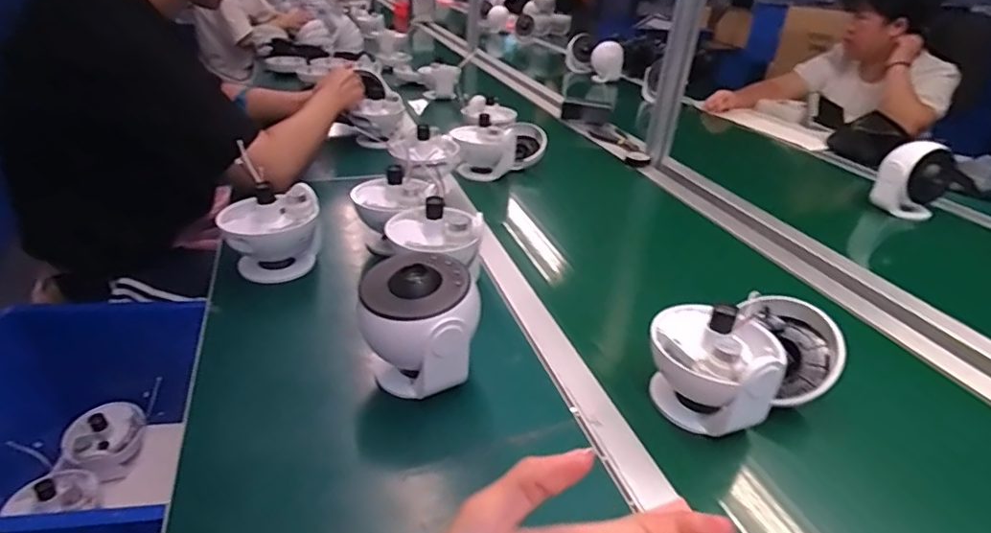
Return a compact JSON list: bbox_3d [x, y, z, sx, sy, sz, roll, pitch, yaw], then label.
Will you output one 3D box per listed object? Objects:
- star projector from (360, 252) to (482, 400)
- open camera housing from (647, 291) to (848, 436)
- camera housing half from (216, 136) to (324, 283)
[{"bbox_3d":[-0.075,0.060,0.534,0.112,0.115,0.100,3,28,-7],"label":"star projector"},{"bbox_3d":[0.251,0.090,0.545,0.177,0.105,0.114,-6,30,-22],"label":"open camera housing"},{"bbox_3d":[-0.290,-0.044,0.705,0.120,0.103,0.094,-7,30,-24],"label":"camera housing half"}]

